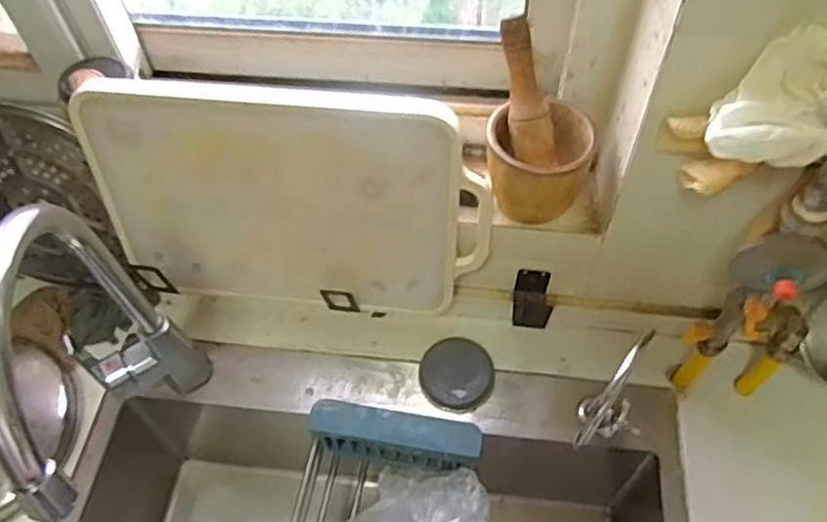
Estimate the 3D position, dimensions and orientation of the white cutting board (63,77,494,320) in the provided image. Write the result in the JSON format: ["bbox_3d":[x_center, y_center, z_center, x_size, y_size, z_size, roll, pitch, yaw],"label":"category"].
[{"bbox_3d":[-0.125,-0.051,0.693,0.391,0.276,0.017,4,43,5],"label":"white cutting board"}]

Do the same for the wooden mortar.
[{"bbox_3d":[0.123,-0.091,0.673,0.099,0.097,0.090,-7,56,-2],"label":"wooden mortar"}]

